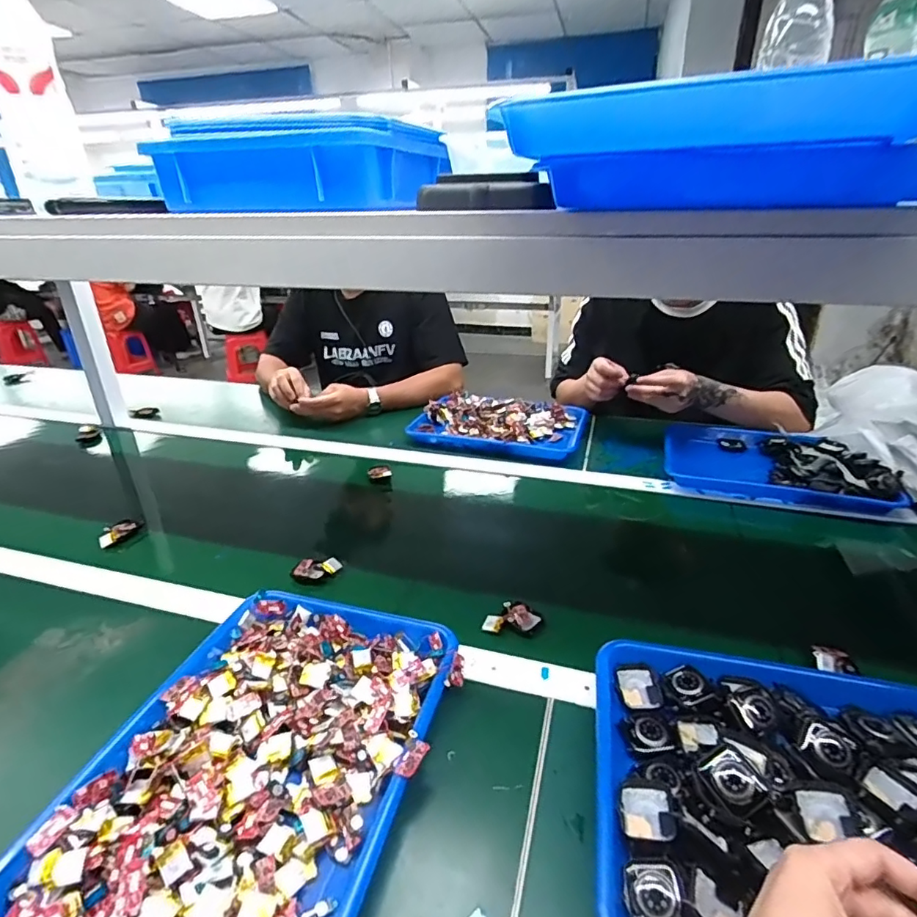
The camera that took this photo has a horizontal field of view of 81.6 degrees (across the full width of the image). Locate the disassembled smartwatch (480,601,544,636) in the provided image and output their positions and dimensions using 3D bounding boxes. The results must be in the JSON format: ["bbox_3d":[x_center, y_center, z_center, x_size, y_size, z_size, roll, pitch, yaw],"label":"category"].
[{"bbox_3d":[0.058,0.173,0.566,0.054,0.013,0.043,-20,32,-34],"label":"disassembled smartwatch"}]

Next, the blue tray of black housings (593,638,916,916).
[{"bbox_3d":[0.250,0.243,0.374,0.298,0.058,0.240,6,27,13],"label":"blue tray of black housings"}]

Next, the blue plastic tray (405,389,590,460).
[{"bbox_3d":[0.074,-0.069,0.991,0.313,0.045,0.171,9,28,18],"label":"blue plastic tray"}]

